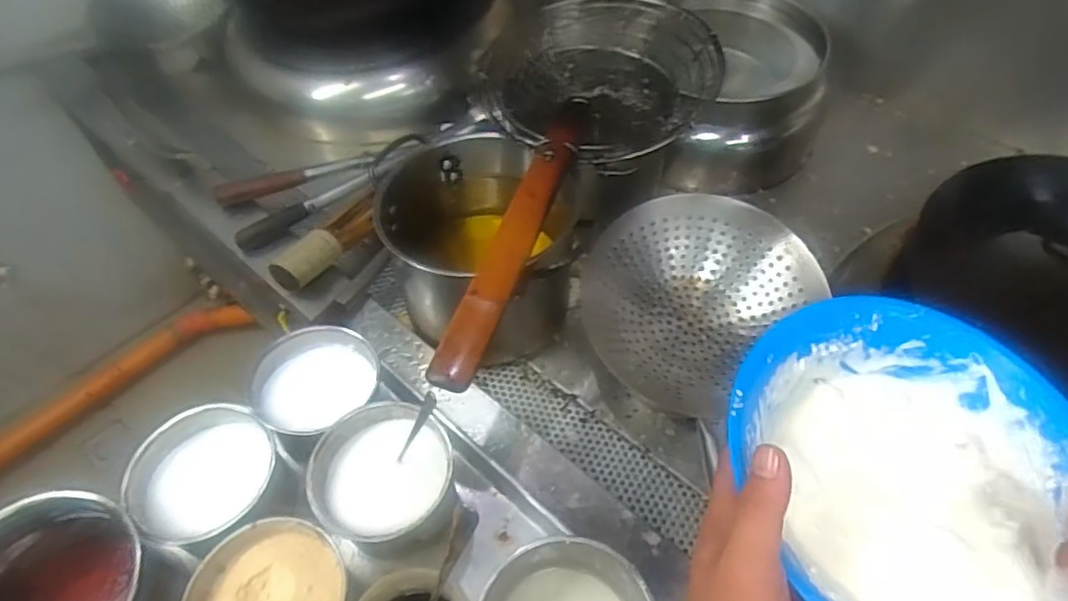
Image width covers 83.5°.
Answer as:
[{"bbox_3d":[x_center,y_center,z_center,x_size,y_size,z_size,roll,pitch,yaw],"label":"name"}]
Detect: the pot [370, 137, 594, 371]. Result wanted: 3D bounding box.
[{"bbox_3d":[-0.058,-0.060,0.751,0.234,0.230,0.251,0,52,0],"label":"pot"}]

